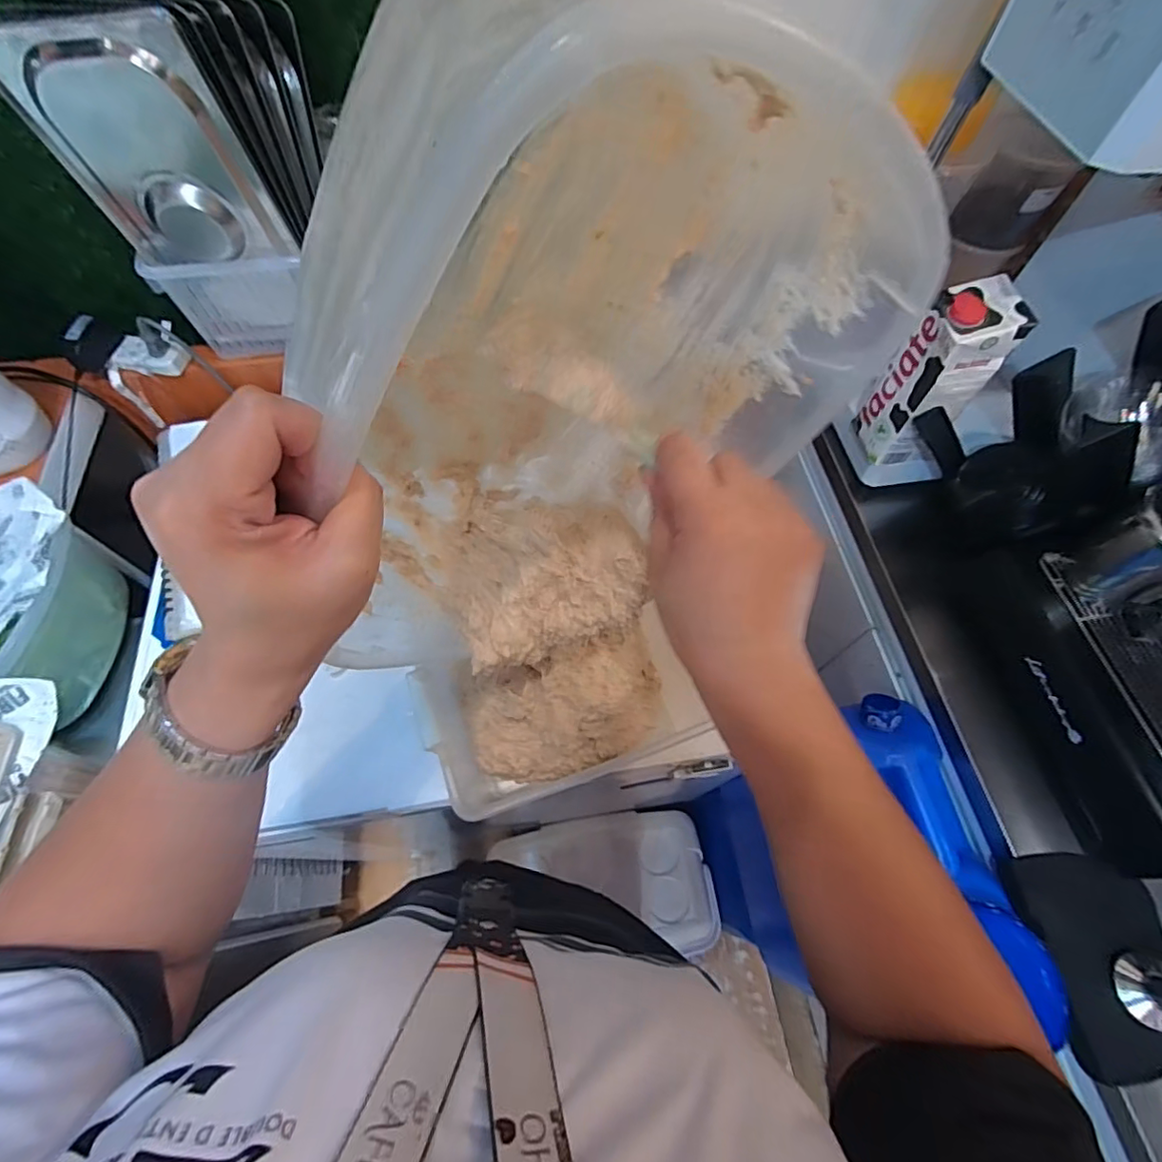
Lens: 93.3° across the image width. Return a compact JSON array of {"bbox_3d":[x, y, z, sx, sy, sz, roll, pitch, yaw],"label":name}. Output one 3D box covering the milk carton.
[{"bbox_3d":[0.394,-0.227,0.622,0.070,0.194,0.082,-7,63,-5],"label":"milk carton"}]

